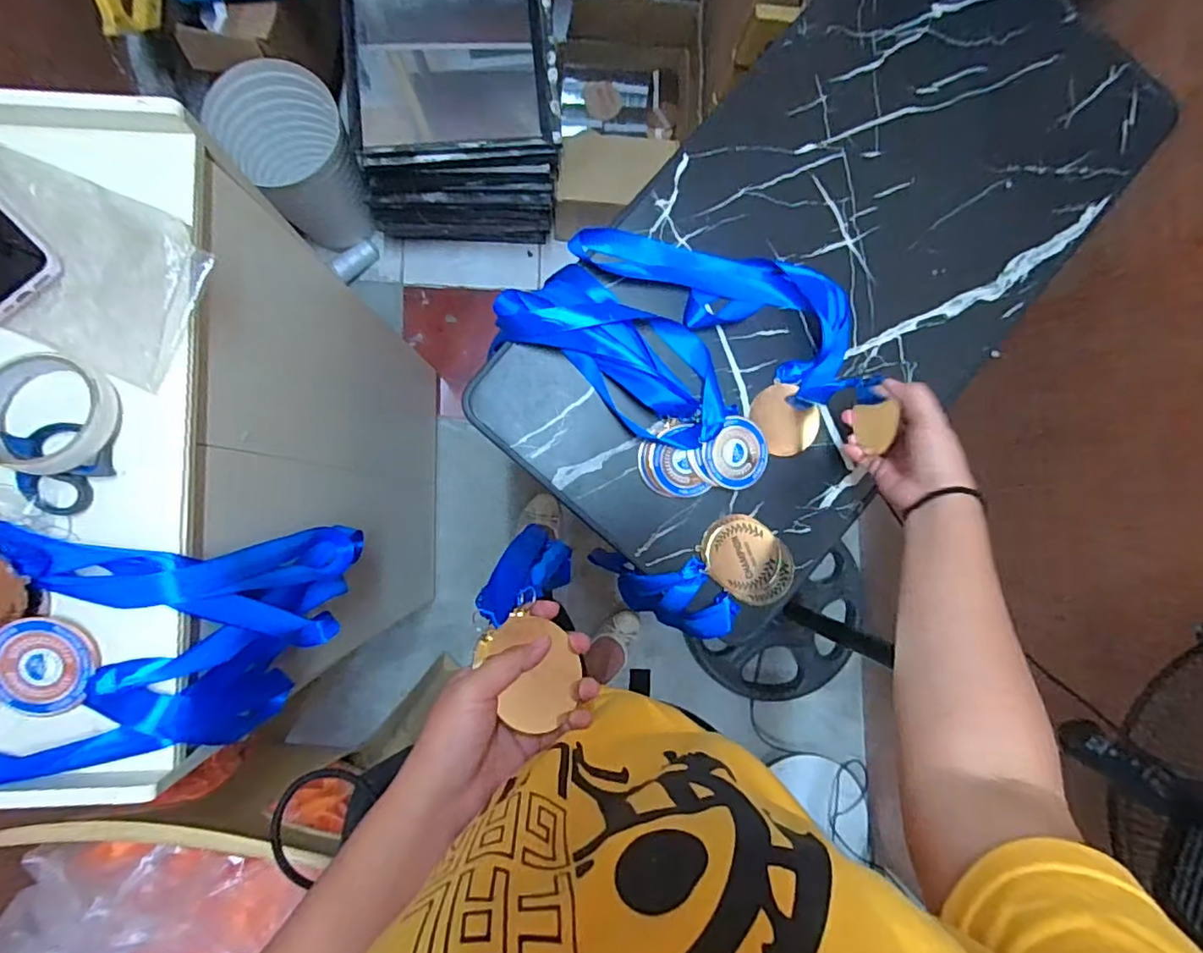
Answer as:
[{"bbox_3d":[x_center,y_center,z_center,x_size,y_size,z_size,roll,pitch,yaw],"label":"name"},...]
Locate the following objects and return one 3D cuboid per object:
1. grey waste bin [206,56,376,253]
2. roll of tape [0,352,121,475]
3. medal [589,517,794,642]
[{"bbox_3d":[-0.543,-0.562,1.099,0.196,0.322,0.206,-27,90,-5],"label":"grey waste bin"},{"bbox_3d":[-0.406,-0.046,0.428,0.095,0.031,0.086,8,87,-4],"label":"roll of tape"},{"bbox_3d":[0.101,0.107,0.600,0.188,0.036,0.111,-15,89,-5],"label":"medal"}]

